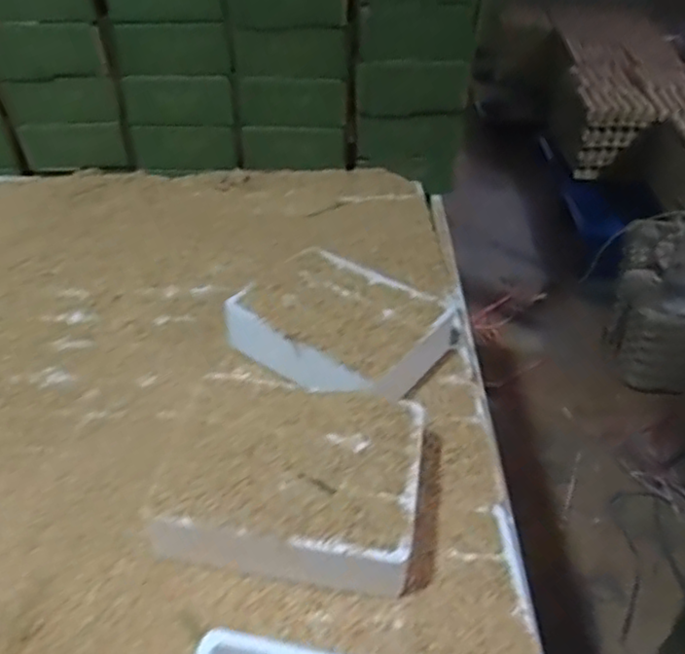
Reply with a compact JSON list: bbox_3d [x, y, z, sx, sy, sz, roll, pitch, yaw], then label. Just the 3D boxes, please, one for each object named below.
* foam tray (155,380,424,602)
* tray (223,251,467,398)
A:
[{"bbox_3d":[-0.049,0.155,0.641,0.242,0.085,0.176,8,39,6],"label":"foam tray"},{"bbox_3d":[0.003,-0.004,0.845,0.242,0.086,0.213,24,44,24],"label":"tray"}]

